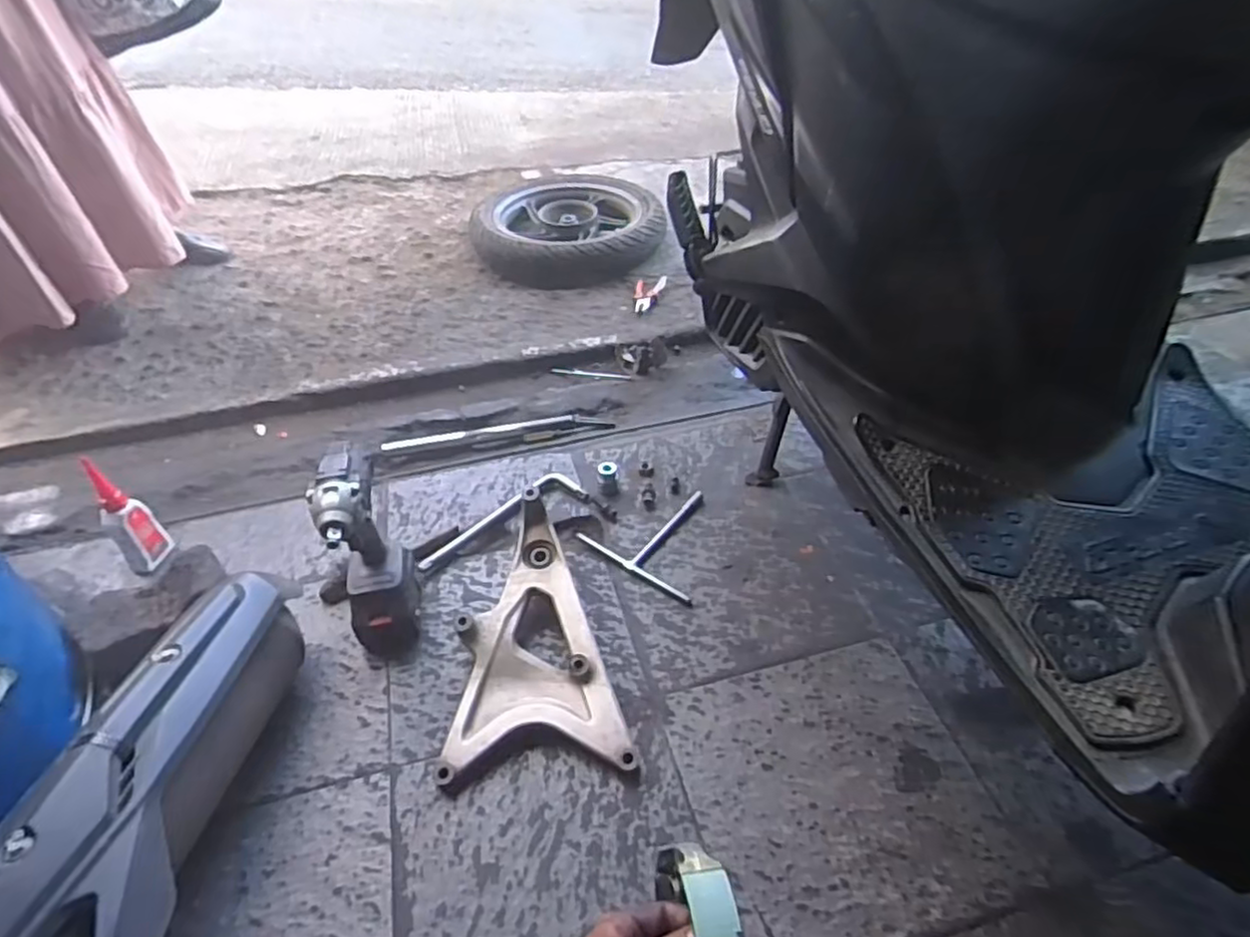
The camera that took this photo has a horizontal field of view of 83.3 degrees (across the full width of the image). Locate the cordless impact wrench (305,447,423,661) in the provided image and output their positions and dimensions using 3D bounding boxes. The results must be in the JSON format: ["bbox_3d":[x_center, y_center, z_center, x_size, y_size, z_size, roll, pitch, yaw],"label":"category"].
[{"bbox_3d":[-0.304,0.103,0.831,0.077,0.253,0.127,-7,43,-7],"label":"cordless impact wrench"}]

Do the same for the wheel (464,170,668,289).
[{"bbox_3d":[-0.149,-0.626,1.809,0.463,0.094,0.498,-2,43,1],"label":"wheel"}]

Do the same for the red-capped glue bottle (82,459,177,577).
[{"bbox_3d":[-0.679,0.071,0.955,0.050,0.156,0.059,-2,43,1],"label":"red-capped glue bottle"}]

